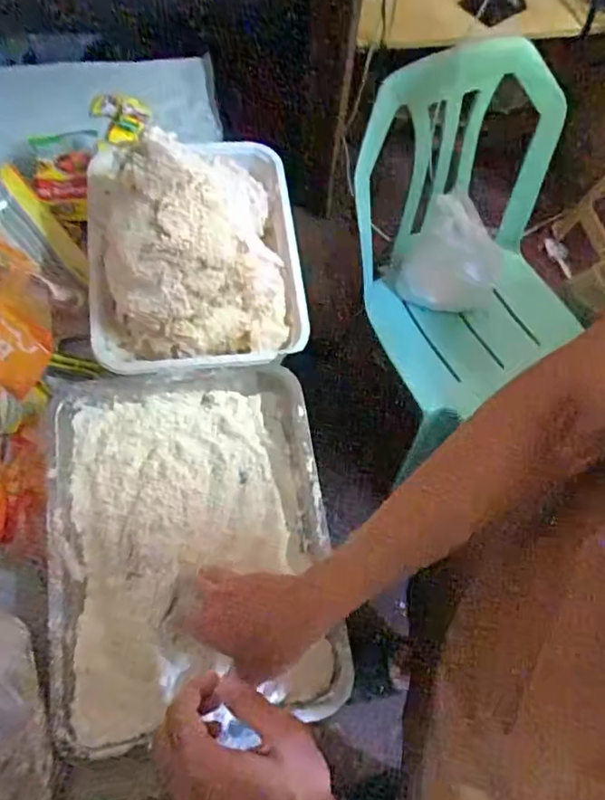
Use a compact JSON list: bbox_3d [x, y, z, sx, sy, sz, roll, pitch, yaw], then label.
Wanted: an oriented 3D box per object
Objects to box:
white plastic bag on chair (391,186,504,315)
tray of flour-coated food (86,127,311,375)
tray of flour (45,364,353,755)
[{"bbox_3d":[0.269,-0.265,1.093,0.183,0.206,0.105,17,66,5],"label":"white plastic bag on chair"},{"bbox_3d":[-0.119,-0.188,0.638,0.231,0.160,0.279,-7,66,-6],"label":"tray of flour-coated food"},{"bbox_3d":[-0.110,0.135,0.594,0.257,0.048,0.334,-9,66,-7],"label":"tray of flour"}]

